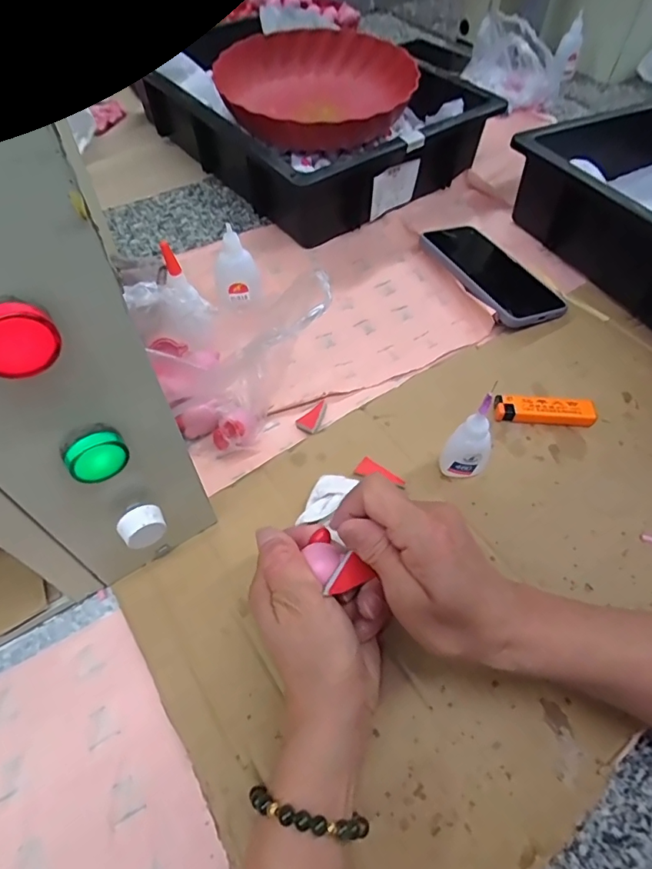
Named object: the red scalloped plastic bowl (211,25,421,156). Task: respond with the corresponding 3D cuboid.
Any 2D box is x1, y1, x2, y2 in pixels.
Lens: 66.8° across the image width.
[{"bbox_3d":[-0.012,-0.433,0.621,0.226,0.055,0.263,11,56,8],"label":"red scalloped plastic bowl"}]

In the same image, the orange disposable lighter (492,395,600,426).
[{"bbox_3d":[0.183,-0.020,0.417,0.080,0.015,0.022,4,55,3],"label":"orange disposable lighter"}]

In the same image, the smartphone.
[{"bbox_3d":[0.171,-0.170,0.522,0.082,0.018,0.168,-14,53,-24],"label":"smartphone"}]

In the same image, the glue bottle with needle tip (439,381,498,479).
[{"bbox_3d":[0.108,0.001,0.364,0.033,0.084,0.028,24,58,16],"label":"glue bottle with needle tip"}]

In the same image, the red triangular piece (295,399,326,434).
[{"bbox_3d":[-0.013,-0.016,0.420,0.019,0.004,0.036,15,56,11],"label":"red triangular piece"}]

